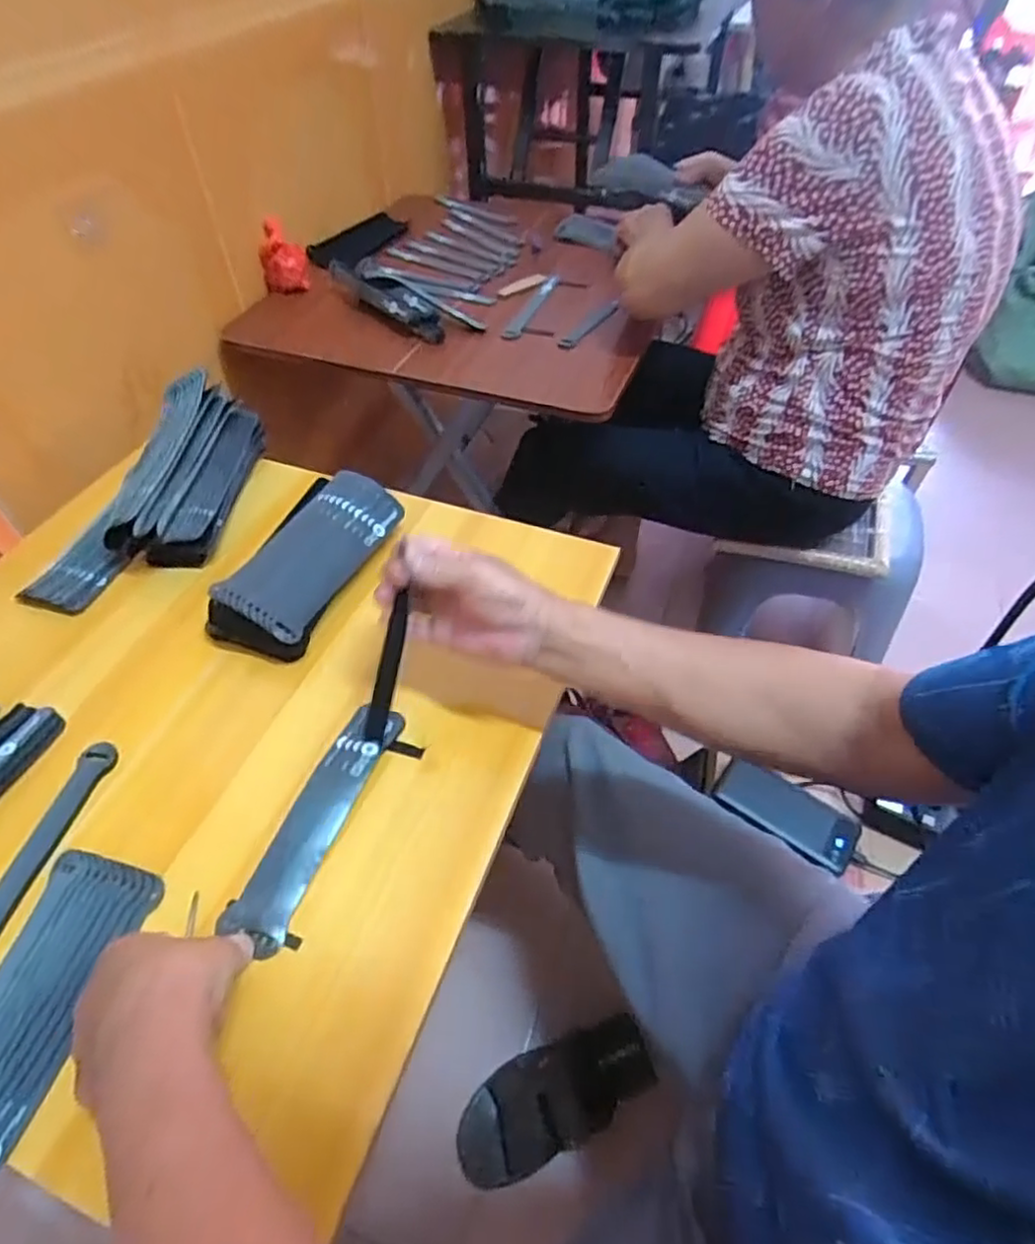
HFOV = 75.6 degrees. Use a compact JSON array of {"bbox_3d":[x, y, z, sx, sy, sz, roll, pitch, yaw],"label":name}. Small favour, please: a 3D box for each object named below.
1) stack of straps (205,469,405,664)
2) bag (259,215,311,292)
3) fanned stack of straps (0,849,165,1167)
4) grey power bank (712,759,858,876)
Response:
[{"bbox_3d":[-0.196,-0.060,0.636,0.092,0.051,0.202,19,53,16],"label":"stack of straps"},{"bbox_3d":[-0.347,-0.540,0.984,0.066,0.093,0.041,-12,51,-9],"label":"bag"},{"bbox_3d":[-0.308,0.246,0.412,0.077,0.014,0.199,11,52,10],"label":"fanned stack of straps"},{"bbox_3d":[0.303,0.212,0.754,0.150,0.014,0.064,31,57,24],"label":"grey power bank"}]

